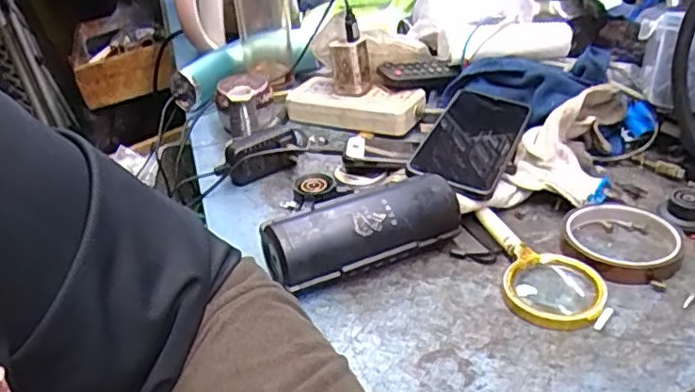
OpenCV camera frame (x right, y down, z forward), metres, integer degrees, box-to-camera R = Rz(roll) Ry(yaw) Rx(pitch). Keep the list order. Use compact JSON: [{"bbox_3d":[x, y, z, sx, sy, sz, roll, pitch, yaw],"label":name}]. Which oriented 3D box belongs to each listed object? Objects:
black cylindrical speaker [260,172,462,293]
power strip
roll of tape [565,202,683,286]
[{"bbox_3d":[0.012,0.030,0.492,0.154,0.052,0.052,-18,33,-23],"label":"black cylindrical speaker"},{"bbox_3d":[0.006,-0.102,0.719,0.154,0.033,0.060,13,34,27],"label":"power strip"},{"bbox_3d":[0.212,0.033,0.498,0.085,0.016,0.097,5,31,15],"label":"roll of tape"}]

